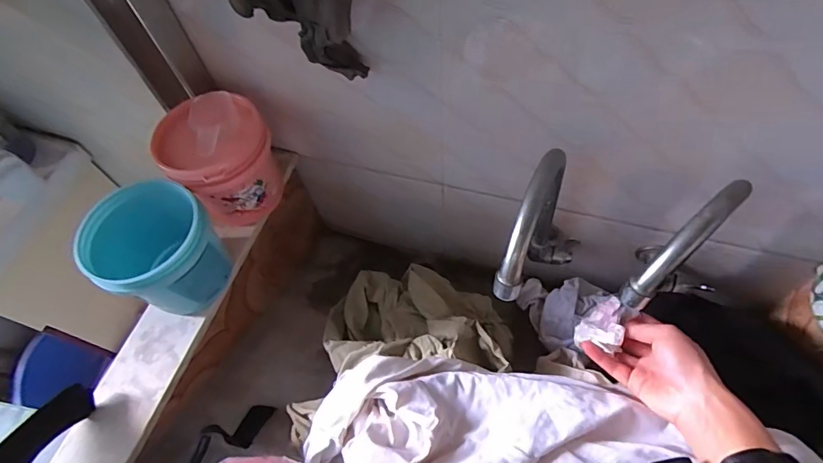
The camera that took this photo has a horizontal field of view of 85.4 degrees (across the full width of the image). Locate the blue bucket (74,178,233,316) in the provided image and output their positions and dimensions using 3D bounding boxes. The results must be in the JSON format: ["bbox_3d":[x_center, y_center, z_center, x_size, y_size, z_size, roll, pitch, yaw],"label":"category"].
[{"bbox_3d":[-0.272,0.024,0.495,0.112,0.118,0.115,-2,61,3],"label":"blue bucket"}]

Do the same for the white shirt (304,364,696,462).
[{"bbox_3d":[0.066,0.198,0.437,0.349,0.068,0.134,6,62,7],"label":"white shirt"}]

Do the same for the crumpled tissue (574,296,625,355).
[{"bbox_3d":[0.194,0.093,0.465,0.038,0.033,0.052,8,62,8],"label":"crumpled tissue"}]

